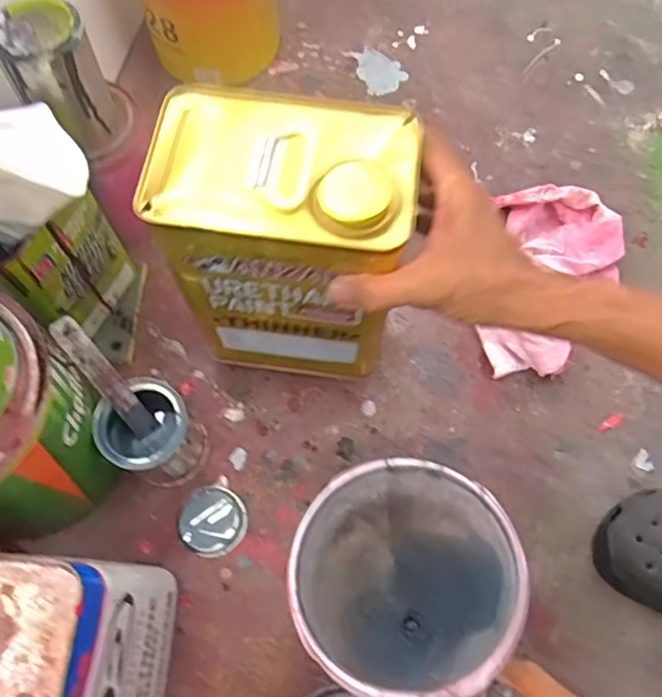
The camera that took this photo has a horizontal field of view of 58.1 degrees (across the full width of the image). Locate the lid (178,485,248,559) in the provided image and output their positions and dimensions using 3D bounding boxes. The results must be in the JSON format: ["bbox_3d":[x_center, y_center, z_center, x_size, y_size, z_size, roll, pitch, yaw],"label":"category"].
[{"bbox_3d":[-0.109,0.162,0.558,0.059,0.013,0.061,0,70,-1],"label":"lid"}]

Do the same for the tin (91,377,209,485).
[{"bbox_3d":[-0.157,0.080,0.538,0.069,0.108,0.072,0,70,-1],"label":"tin"}]

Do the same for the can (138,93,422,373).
[{"bbox_3d":[-0.029,-0.083,0.456,0.162,0.187,0.108,7,68,4],"label":"can"}]

